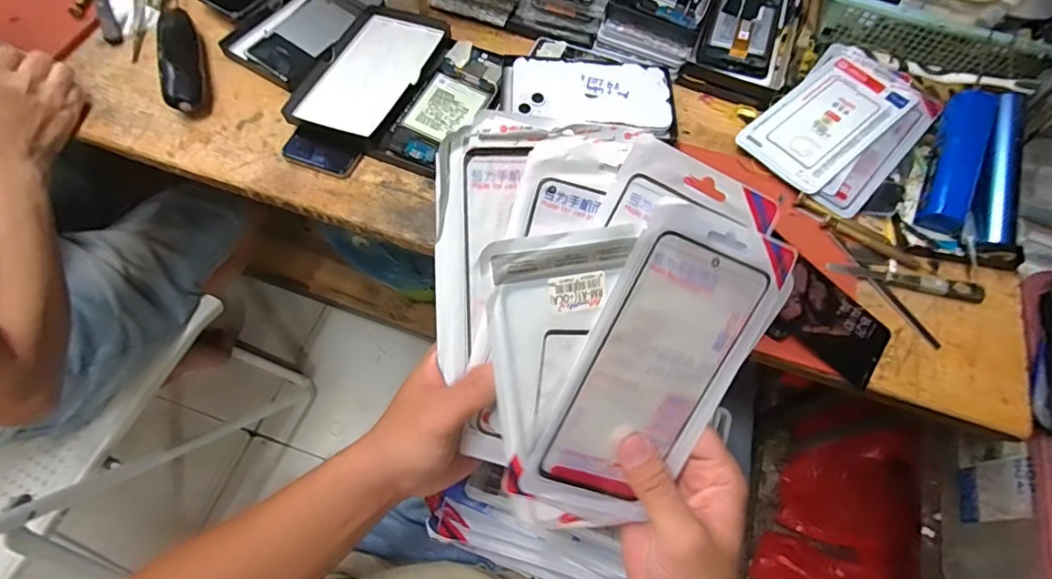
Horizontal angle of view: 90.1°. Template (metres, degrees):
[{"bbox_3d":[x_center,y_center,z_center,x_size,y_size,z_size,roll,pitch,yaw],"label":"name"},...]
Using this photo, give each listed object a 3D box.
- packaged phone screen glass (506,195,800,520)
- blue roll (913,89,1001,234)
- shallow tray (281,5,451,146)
[{"bbox_3d":[0.070,0.050,0.295,0.094,0.004,0.188,23,105,-15],"label":"packaged phone screen glass"},{"bbox_3d":[0.403,-0.122,0.490,0.036,0.033,0.139,21,81,8],"label":"blue roll"},{"bbox_3d":[-0.158,-0.230,0.555,0.106,0.020,0.185,23,66,9],"label":"shallow tray"}]

